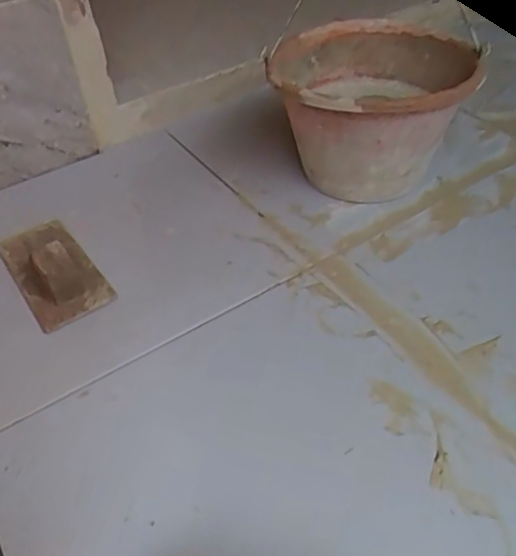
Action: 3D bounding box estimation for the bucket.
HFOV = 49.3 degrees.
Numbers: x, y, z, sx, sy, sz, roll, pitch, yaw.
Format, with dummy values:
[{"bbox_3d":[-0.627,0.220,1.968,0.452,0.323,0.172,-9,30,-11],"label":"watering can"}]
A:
[{"bbox_3d":[0.143,-0.209,0.710,0.220,0.162,0.220,-2,46,2],"label":"bucket"}]

